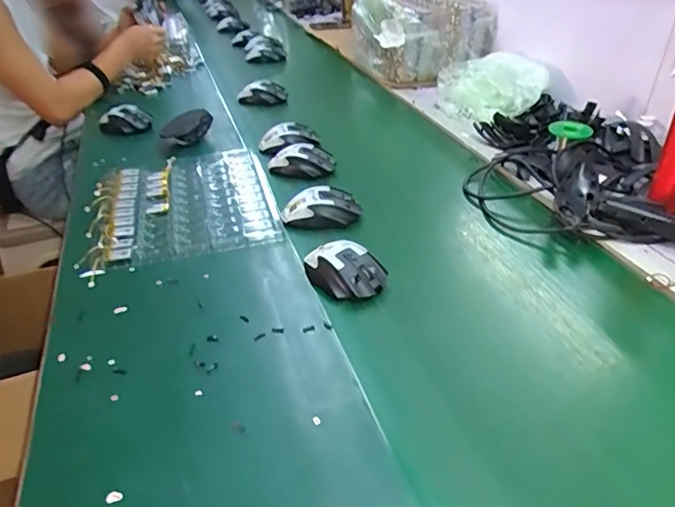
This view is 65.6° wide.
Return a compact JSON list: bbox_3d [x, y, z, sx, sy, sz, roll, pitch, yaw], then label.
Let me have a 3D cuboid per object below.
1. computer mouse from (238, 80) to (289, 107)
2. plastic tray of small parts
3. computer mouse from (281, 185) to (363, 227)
[{"bbox_3d":[-0.179,-0.380,1.243,0.118,0.044,0.065,-8,36,-7],"label":"computer mouse"},{"bbox_3d":[-0.241,-0.082,0.815,0.263,0.031,0.315,-11,37,-11],"label":"plastic tray of small parts"},{"bbox_3d":[-0.023,-0.072,0.780,0.113,0.035,0.067,1,36,6],"label":"computer mouse"}]

